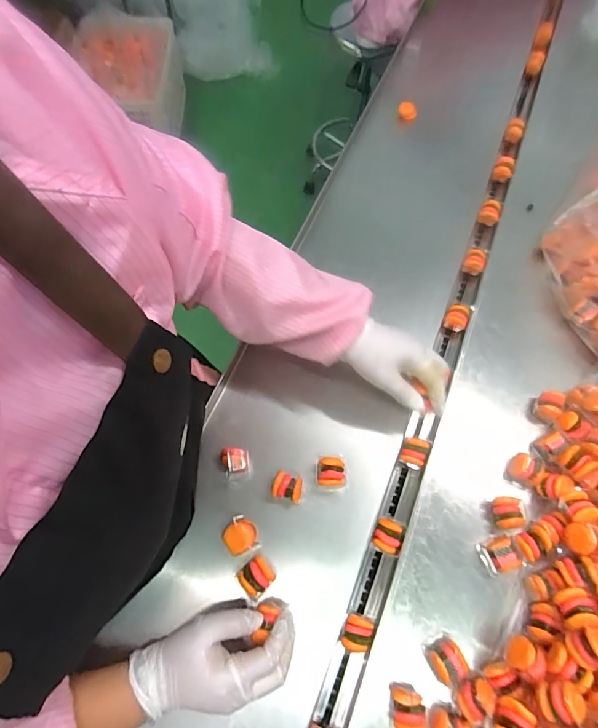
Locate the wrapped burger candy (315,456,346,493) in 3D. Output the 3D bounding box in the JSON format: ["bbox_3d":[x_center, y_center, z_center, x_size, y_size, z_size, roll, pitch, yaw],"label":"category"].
[{"bbox_3d":[0.035,0.127,0.485,0.032,0.029,0.036,6,67,0],"label":"wrapped burger candy"}]

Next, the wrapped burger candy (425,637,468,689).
[{"bbox_3d":[0.145,0.293,0.416,0.031,0.027,0.031,-24,70,-12],"label":"wrapped burger candy"}]

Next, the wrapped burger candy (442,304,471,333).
[{"bbox_3d":[0.217,-0.064,0.584,0.031,0.030,0.026,20,67,6],"label":"wrapped burger candy"}]

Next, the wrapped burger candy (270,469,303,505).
[{"bbox_3d":[-0.013,0.138,0.473,0.034,0.030,0.028,14,67,3],"label":"wrapped burger candy"}]

